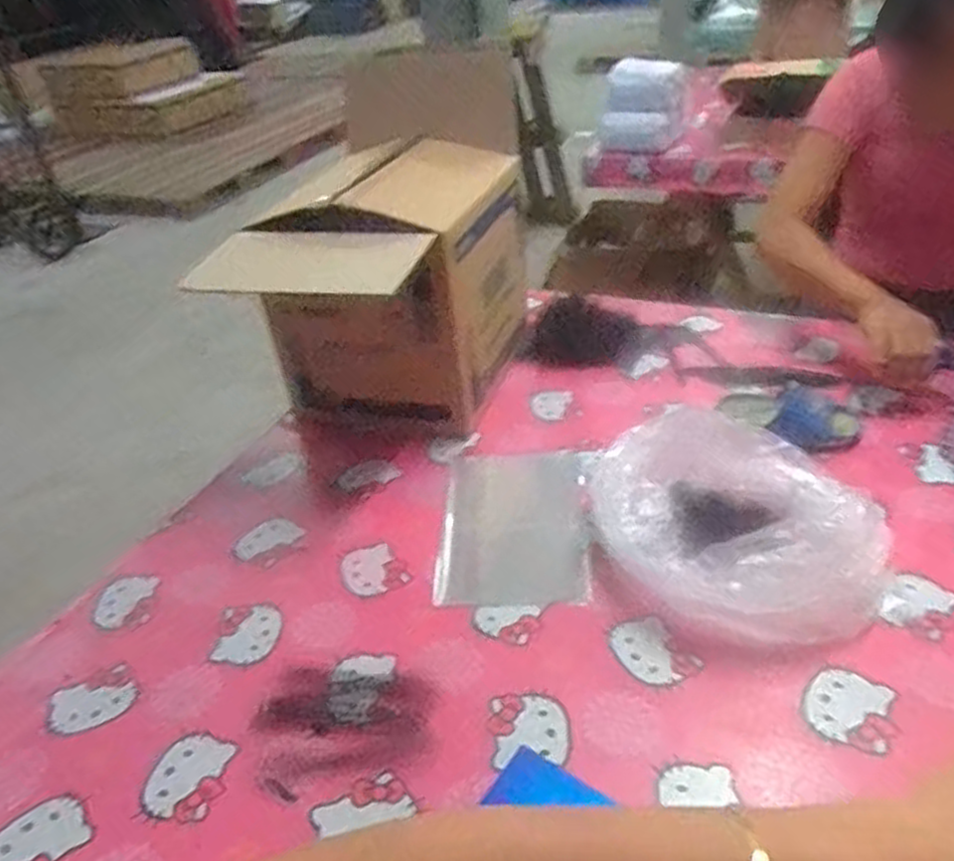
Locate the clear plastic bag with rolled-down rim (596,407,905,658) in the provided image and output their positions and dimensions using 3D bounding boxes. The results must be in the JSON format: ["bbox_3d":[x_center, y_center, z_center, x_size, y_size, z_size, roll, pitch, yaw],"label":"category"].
[{"bbox_3d":[0.255,0.098,0.786,0.221,0.115,0.262,-16,36,-13],"label":"clear plastic bag with rolled-down rim"}]

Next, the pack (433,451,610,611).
[{"bbox_3d":[0.053,0.105,0.917,0.181,0.025,0.279,-3,35,6],"label":"pack"}]

